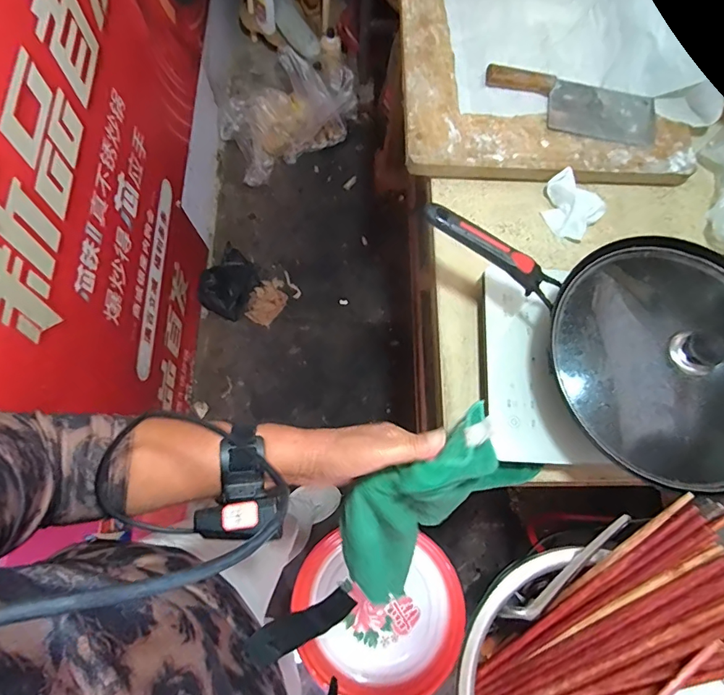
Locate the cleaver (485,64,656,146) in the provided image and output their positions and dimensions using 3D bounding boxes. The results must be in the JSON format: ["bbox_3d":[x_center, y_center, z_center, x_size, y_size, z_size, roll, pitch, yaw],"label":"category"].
[{"bbox_3d":[0.350,-0.404,0.760,0.293,0.036,0.105,8,75,2],"label":"cleaver"}]

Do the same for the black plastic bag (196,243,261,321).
[{"bbox_3d":[-0.421,-0.208,1.474,0.162,0.075,0.220,29,77,8],"label":"black plastic bag"}]

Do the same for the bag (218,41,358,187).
[{"bbox_3d":[-0.247,-0.818,1.570,0.488,0.204,0.314,-29,77,-8],"label":"bag"}]

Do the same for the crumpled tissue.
[{"bbox_3d":[0.332,-0.226,0.734,0.095,0.040,0.076,43,79,11],"label":"crumpled tissue"}]

